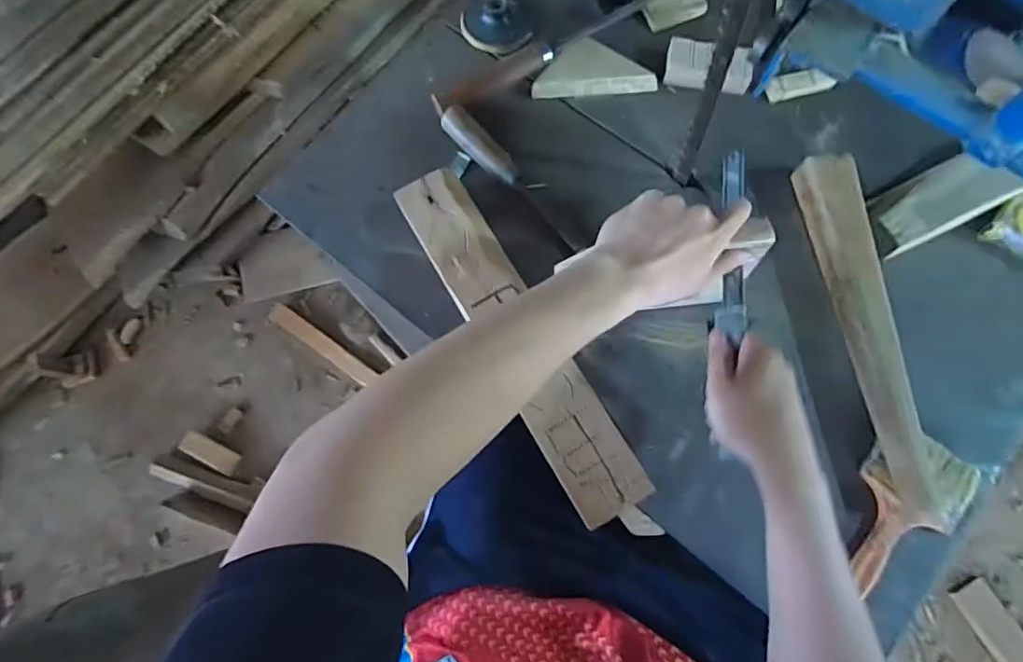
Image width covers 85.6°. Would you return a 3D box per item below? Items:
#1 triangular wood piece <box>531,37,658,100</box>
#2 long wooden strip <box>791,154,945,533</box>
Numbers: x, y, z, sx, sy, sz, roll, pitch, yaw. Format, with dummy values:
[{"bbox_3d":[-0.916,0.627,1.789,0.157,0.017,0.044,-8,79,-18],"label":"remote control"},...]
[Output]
[{"bbox_3d":[0.096,-0.314,0.668,0.143,0.023,0.073,-6,74,0],"label":"triangular wood piece"},{"bbox_3d":[0.357,-0.003,0.557,0.049,0.055,0.372,-6,74,0],"label":"long wooden strip"}]

